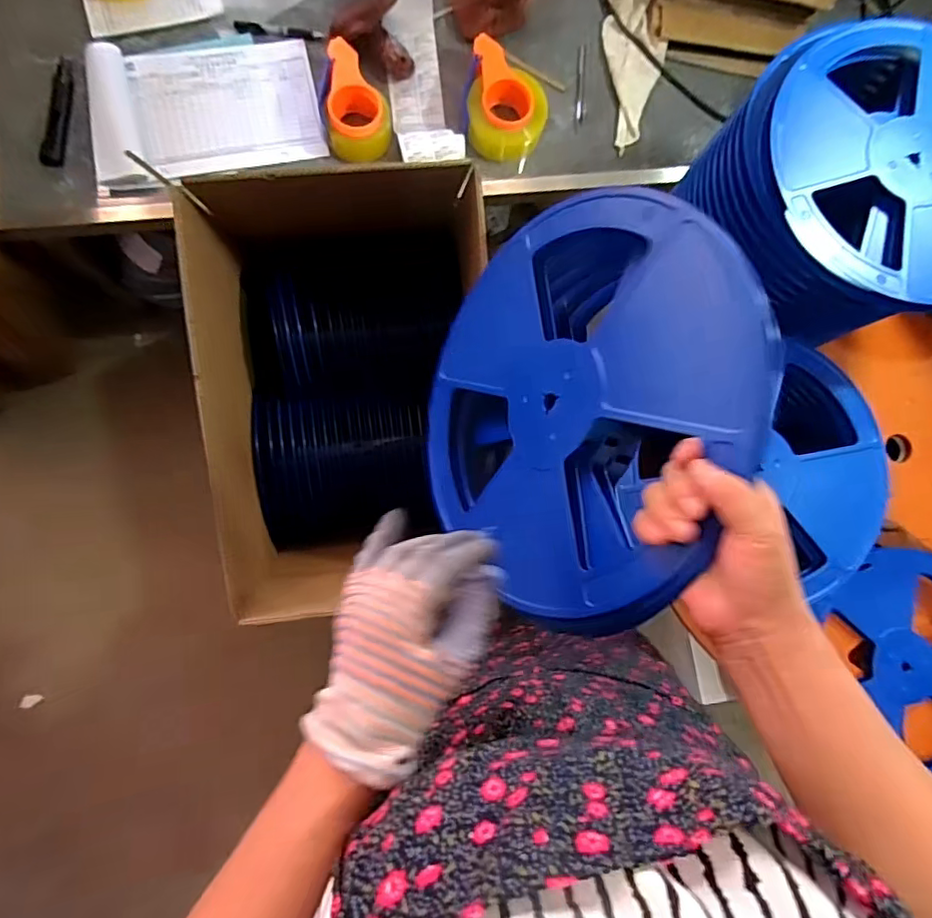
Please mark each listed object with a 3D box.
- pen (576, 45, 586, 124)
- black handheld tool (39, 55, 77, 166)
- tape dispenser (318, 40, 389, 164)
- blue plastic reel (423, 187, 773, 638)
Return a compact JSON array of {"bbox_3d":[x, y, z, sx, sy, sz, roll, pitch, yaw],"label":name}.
[{"bbox_3d":[0.191,-0.624,0.974,0.014,0.012,0.129,2,85,-6],"label":"pen"},{"bbox_3d":[-0.612,-0.518,0.879,0.028,0.013,0.166,5,84,-6],"label":"black handheld tool"},{"bbox_3d":[-0.166,-0.545,0.900,0.105,0.062,0.156,1,85,-6],"label":"tape dispenser"},{"bbox_3d":[0.078,-0.049,0.466,0.035,0.313,0.297,9,117,-43],"label":"blue plastic reel"}]

